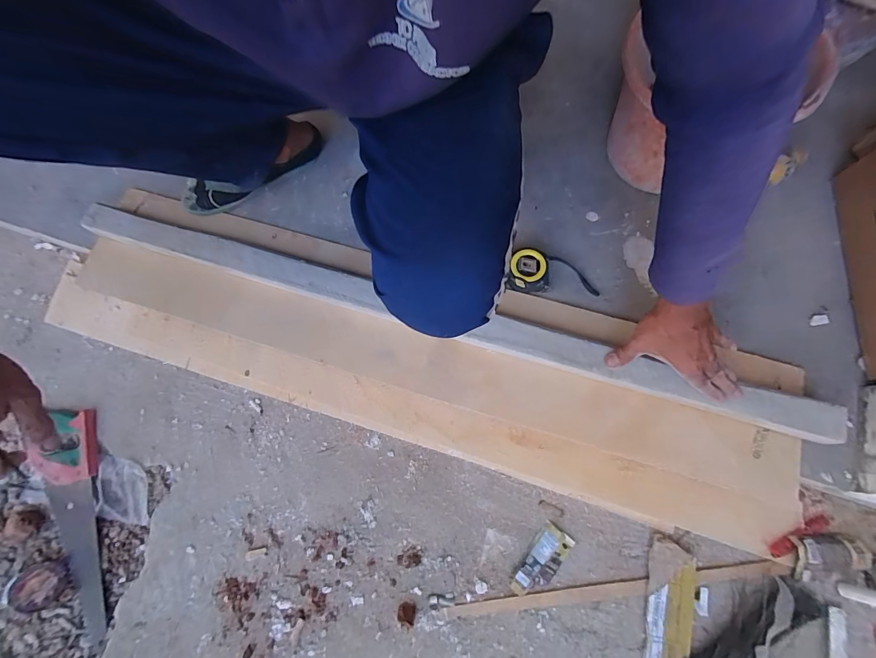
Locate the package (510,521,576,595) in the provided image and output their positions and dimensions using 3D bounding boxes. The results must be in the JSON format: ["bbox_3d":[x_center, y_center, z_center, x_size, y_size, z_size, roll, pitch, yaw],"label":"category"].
[{"bbox_3d":[0.167,0.375,0.603,0.050,0.011,0.115,36,78,11],"label":"package"}]

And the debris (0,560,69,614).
[{"bbox_3d":[-0.655,0.422,0.614,0.029,0.089,0.067,-17,74,-3],"label":"debris"}]

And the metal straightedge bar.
[{"bbox_3d":[-0.028,-0.035,0.588,1.183,0.031,0.055,16,75,6],"label":"metal straightedge bar"}]

